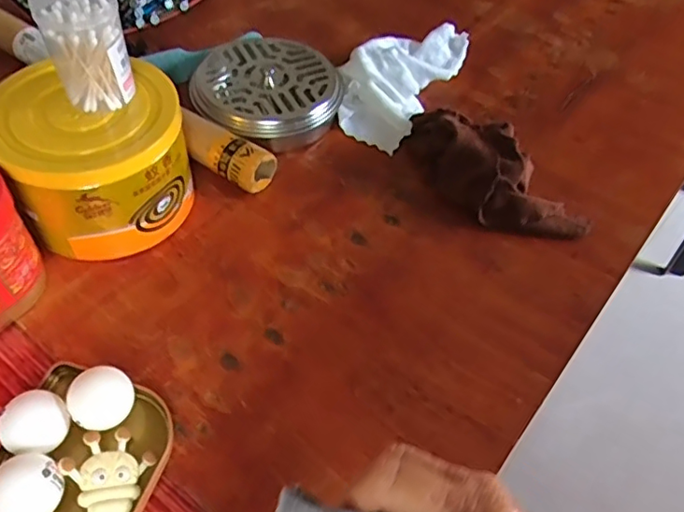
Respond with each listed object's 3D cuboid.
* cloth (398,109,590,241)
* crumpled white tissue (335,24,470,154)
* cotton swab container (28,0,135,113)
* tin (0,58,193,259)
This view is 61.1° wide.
[{"bbox_3d":[0.128,-0.075,0.516,0.185,0.053,0.075,39,58,23],"label":"cloth"},{"bbox_3d":[0.056,-0.187,0.608,0.095,0.041,0.172,27,54,15],"label":"crumpled white tissue"},{"bbox_3d":[-0.179,-0.147,0.407,0.051,0.072,0.052,-23,57,-21],"label":"cotton swab container"},{"bbox_3d":[-0.190,-0.071,0.454,0.135,0.102,0.121,-8,53,-11],"label":"tin"}]

